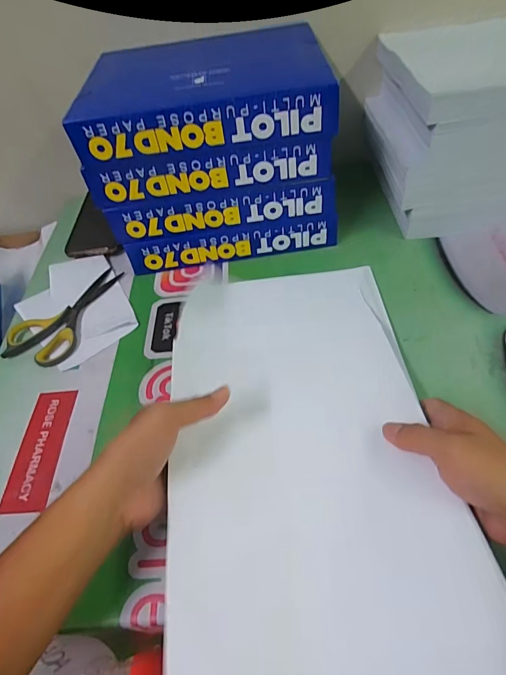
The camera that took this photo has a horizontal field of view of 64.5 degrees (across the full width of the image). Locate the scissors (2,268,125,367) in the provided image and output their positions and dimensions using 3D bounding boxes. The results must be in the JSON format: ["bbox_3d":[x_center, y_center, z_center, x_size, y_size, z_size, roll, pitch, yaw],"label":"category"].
[{"bbox_3d":[-0.236,-0.036,0.506,0.081,0.012,0.162,12,54,15],"label":"scissors"}]

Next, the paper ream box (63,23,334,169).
[{"bbox_3d":[-0.058,-0.290,0.468,0.274,0.054,0.227,-7,53,-1],"label":"paper ream box"}]

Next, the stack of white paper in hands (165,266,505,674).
[{"bbox_3d":[0.042,0.070,0.340,0.212,0.033,0.364,-7,51,1],"label":"stack of white paper in hands"}]

